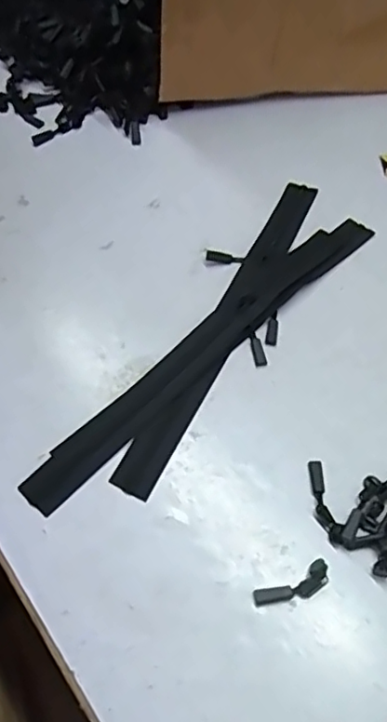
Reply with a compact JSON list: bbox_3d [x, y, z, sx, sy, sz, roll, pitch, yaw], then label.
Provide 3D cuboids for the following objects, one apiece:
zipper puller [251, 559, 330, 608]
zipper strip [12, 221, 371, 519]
[{"bbox_3d":[0.065,0.147,0.382,0.052,0.005,0.017,-20,60,-15],"label":"zipper puller"},{"bbox_3d":[0.020,-0.019,0.482,0.037,0.008,0.381,40,64,21],"label":"zipper strip"}]

